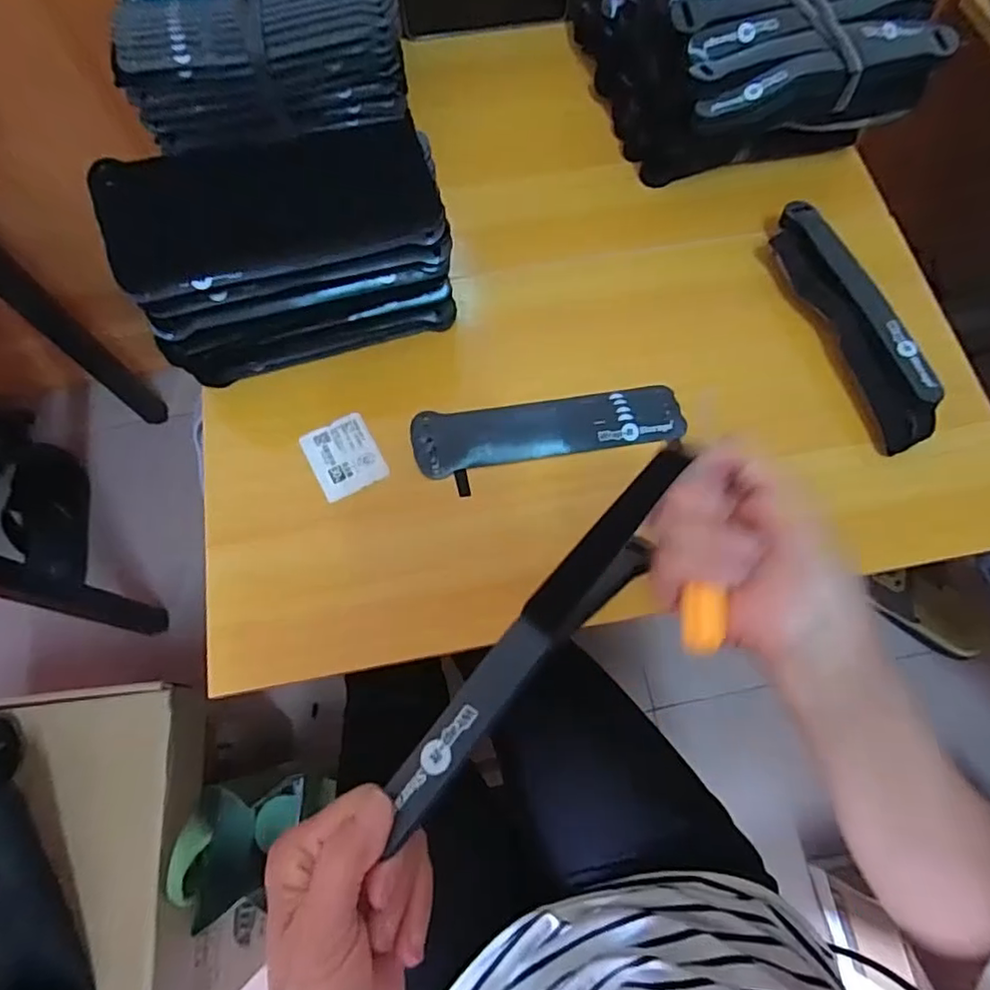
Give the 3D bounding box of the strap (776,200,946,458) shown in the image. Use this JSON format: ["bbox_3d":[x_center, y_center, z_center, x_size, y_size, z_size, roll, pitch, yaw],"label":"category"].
[{"bbox_3d":[0.270,-0.134,0.465,0.035,0.045,0.208,-16,72,-8],"label":"strap"}]

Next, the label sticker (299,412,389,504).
[{"bbox_3d":[-0.111,-0.029,0.446,0.048,0.005,0.059,-27,74,-11],"label":"label sticker"}]

